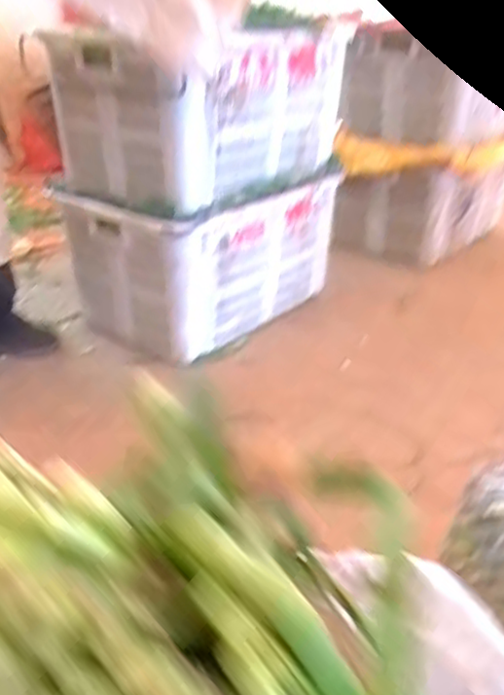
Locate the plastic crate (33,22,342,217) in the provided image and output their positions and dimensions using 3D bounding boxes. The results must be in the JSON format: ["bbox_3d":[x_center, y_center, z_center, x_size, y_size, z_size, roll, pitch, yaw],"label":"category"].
[{"bbox_3d":[-0.132,-0.562,1.675,0.465,0.340,0.603,23,35,33],"label":"plastic crate"}]

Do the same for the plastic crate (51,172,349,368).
[{"bbox_3d":[-0.116,-0.246,1.825,0.396,0.349,0.607,24,36,38],"label":"plastic crate"}]

